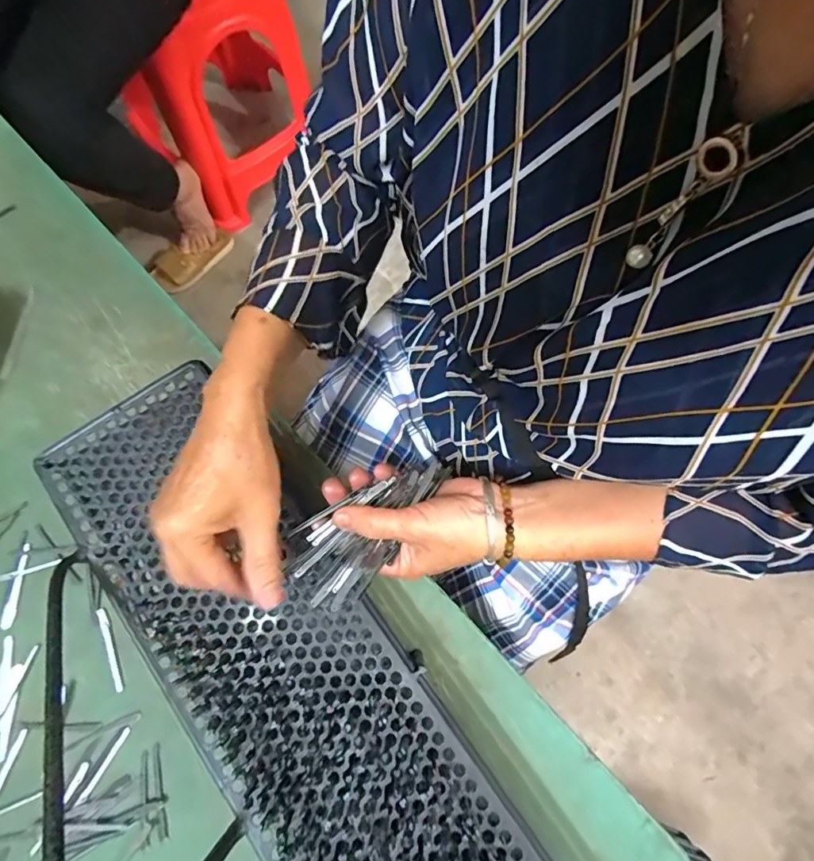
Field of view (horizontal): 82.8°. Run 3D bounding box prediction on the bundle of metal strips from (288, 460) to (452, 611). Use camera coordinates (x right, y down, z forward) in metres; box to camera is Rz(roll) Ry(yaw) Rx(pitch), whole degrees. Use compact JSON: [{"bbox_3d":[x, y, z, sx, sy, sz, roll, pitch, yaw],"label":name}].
[{"bbox_3d":[-0.024,0.066,0.338,0.129,0.027,0.060,-41,79,-17],"label":"bundle of metal strips"}]

